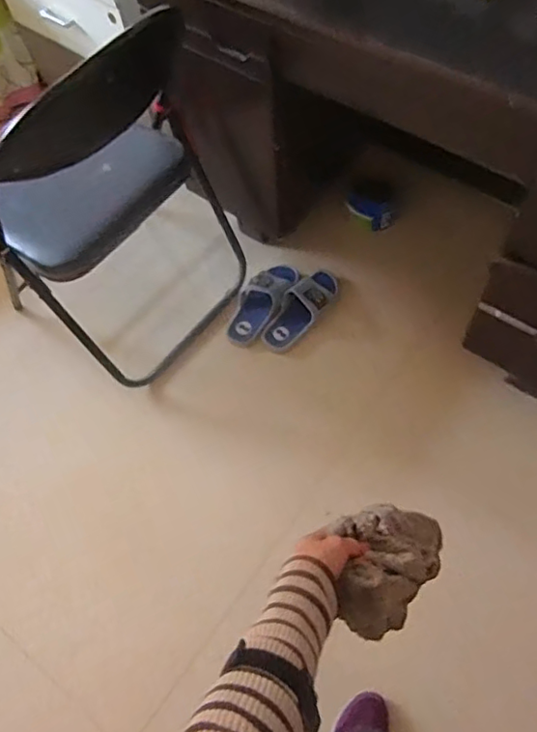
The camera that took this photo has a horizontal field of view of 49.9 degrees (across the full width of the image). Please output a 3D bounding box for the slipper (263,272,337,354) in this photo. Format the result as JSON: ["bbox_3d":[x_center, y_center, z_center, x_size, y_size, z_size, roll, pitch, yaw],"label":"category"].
[{"bbox_3d":[0.094,-0.152,1.482,0.093,0.098,0.269,37,71,19],"label":"slipper"}]

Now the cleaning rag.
[{"bbox_3d":[0.120,0.201,0.602,0.103,0.081,0.148,39,72,19],"label":"cleaning rag"}]

